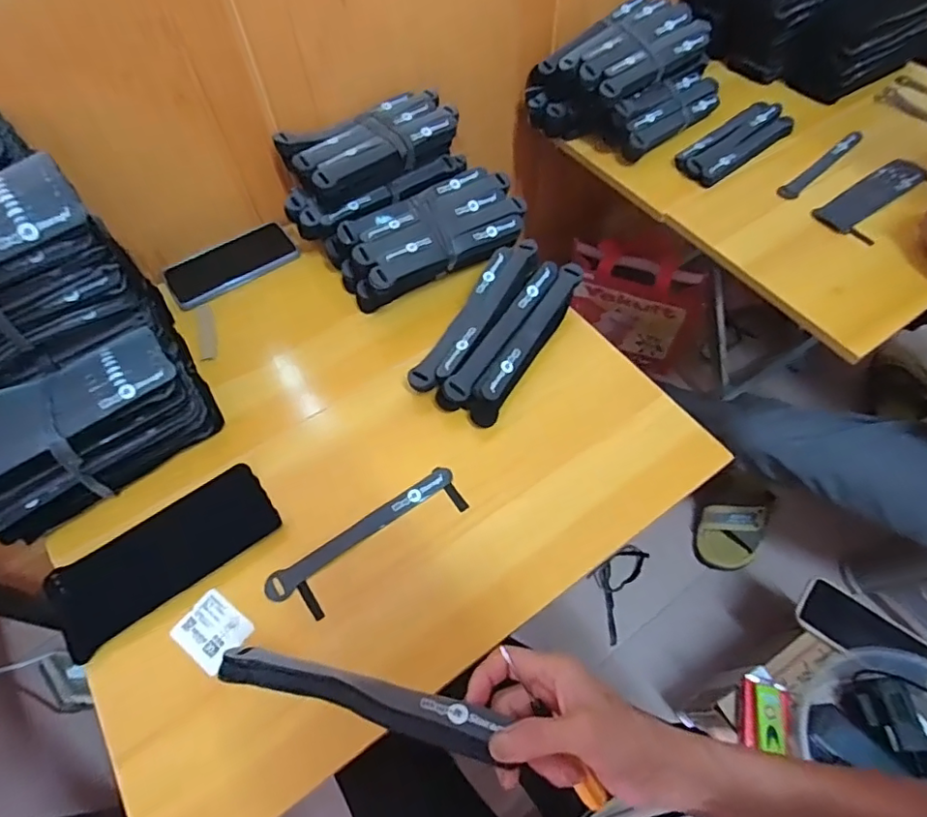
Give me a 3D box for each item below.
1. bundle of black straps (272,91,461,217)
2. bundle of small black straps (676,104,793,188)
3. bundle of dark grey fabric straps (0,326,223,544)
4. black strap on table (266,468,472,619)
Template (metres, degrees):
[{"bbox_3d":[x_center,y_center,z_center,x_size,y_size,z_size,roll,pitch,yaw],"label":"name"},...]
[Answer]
[{"bbox_3d":[-0.113,-0.323,0.676,0.230,0.047,0.115,-35,65,-20],"label":"bundle of black straps"},{"bbox_3d":[0.389,-0.384,0.775,0.195,0.031,0.073,-36,65,-20],"label":"bundle of small black straps"},{"bbox_3d":[-0.355,0.018,0.510,0.217,0.103,0.099,-35,65,-20],"label":"bundle of dark grey fabric straps"},{"bbox_3d":[-0.086,0.127,0.510,0.196,0.006,0.055,-32,61,-14],"label":"black strap on table"}]

